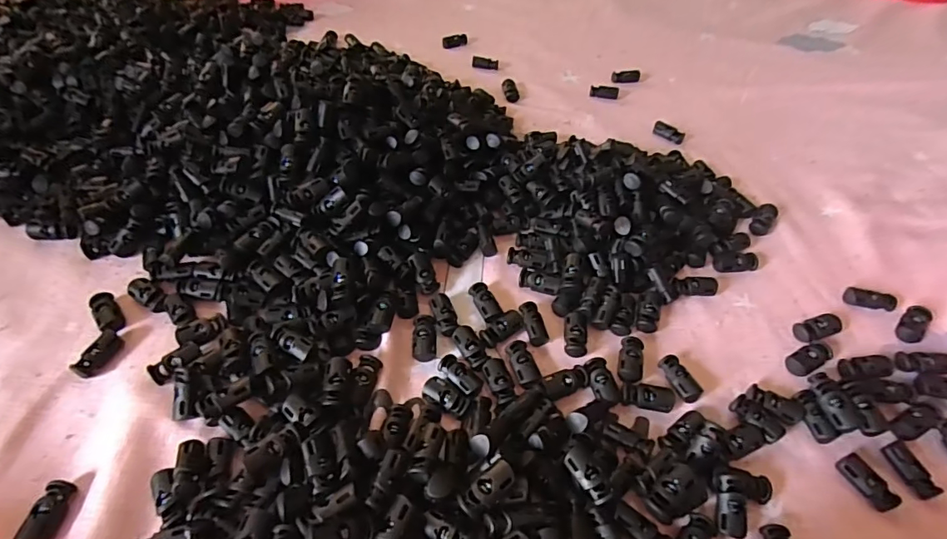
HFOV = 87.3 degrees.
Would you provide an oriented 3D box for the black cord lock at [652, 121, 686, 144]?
[{"bbox_3d":[0.176,-0.124,0.447,0.029,0.010,0.014,32,56,23],"label":"black cord lock"}]

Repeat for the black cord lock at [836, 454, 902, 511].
[{"bbox_3d":[0.198,0.107,0.249,0.015,0.006,0.027,-20,53,-18],"label":"black cord lock"}]

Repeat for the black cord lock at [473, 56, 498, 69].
[{"bbox_3d":[0.013,-0.214,0.515,0.027,0.008,0.010,5,50,3],"label":"black cord lock"}]

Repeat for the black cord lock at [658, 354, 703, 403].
[{"bbox_3d":[0.118,0.062,0.283,0.014,0.007,0.028,-20,53,-18],"label":"black cord lock"}]

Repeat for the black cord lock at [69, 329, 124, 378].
[{"bbox_3d":[-0.212,0.048,0.282,0.012,0.007,0.028,15,51,11],"label":"black cord lock"}]

